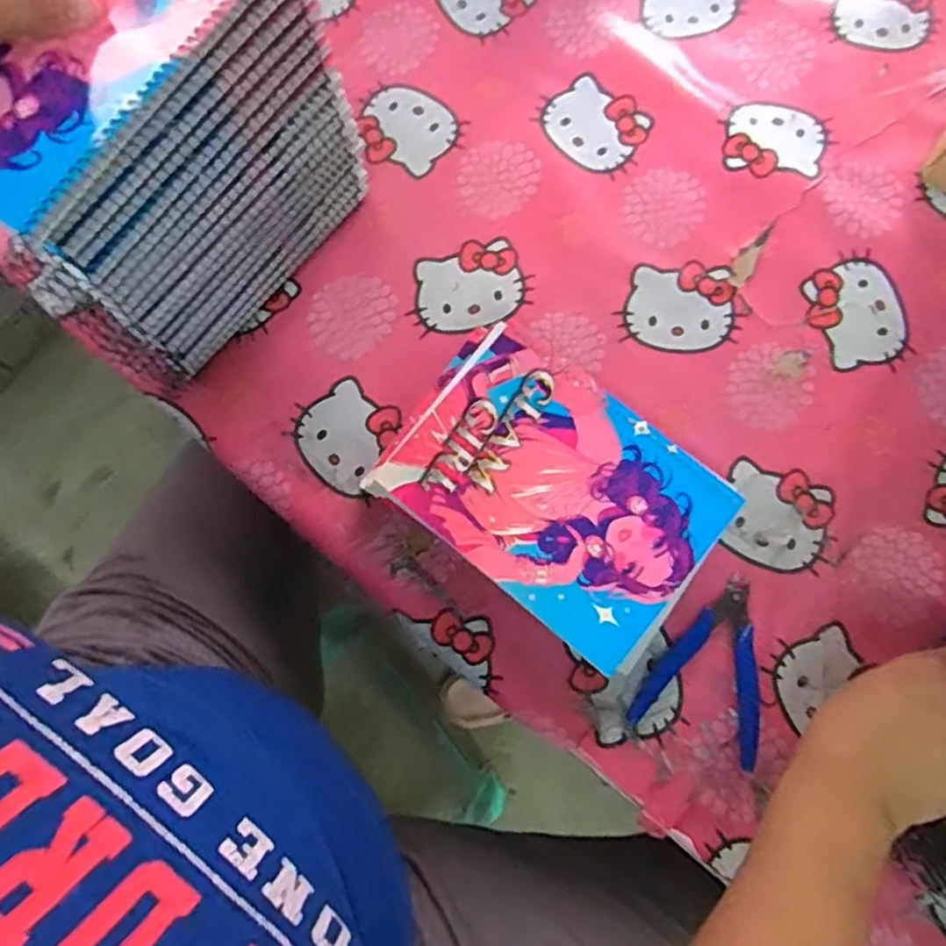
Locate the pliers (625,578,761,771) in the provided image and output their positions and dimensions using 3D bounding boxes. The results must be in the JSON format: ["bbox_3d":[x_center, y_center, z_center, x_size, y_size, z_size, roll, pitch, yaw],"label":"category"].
[{"bbox_3d":[0.156,0.124,0.467,0.080,0.010,0.113,16,78,4],"label":"pliers"}]

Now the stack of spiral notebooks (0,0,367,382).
[{"bbox_3d":[-0.205,-0.202,0.436,0.152,0.182,0.205,34,80,8],"label":"stack of spiral notebooks"}]

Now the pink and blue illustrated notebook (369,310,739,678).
[{"bbox_3d":[0.054,0.014,0.479,0.221,0.034,0.144,38,80,8],"label":"pink and blue illustrated notebook"}]

